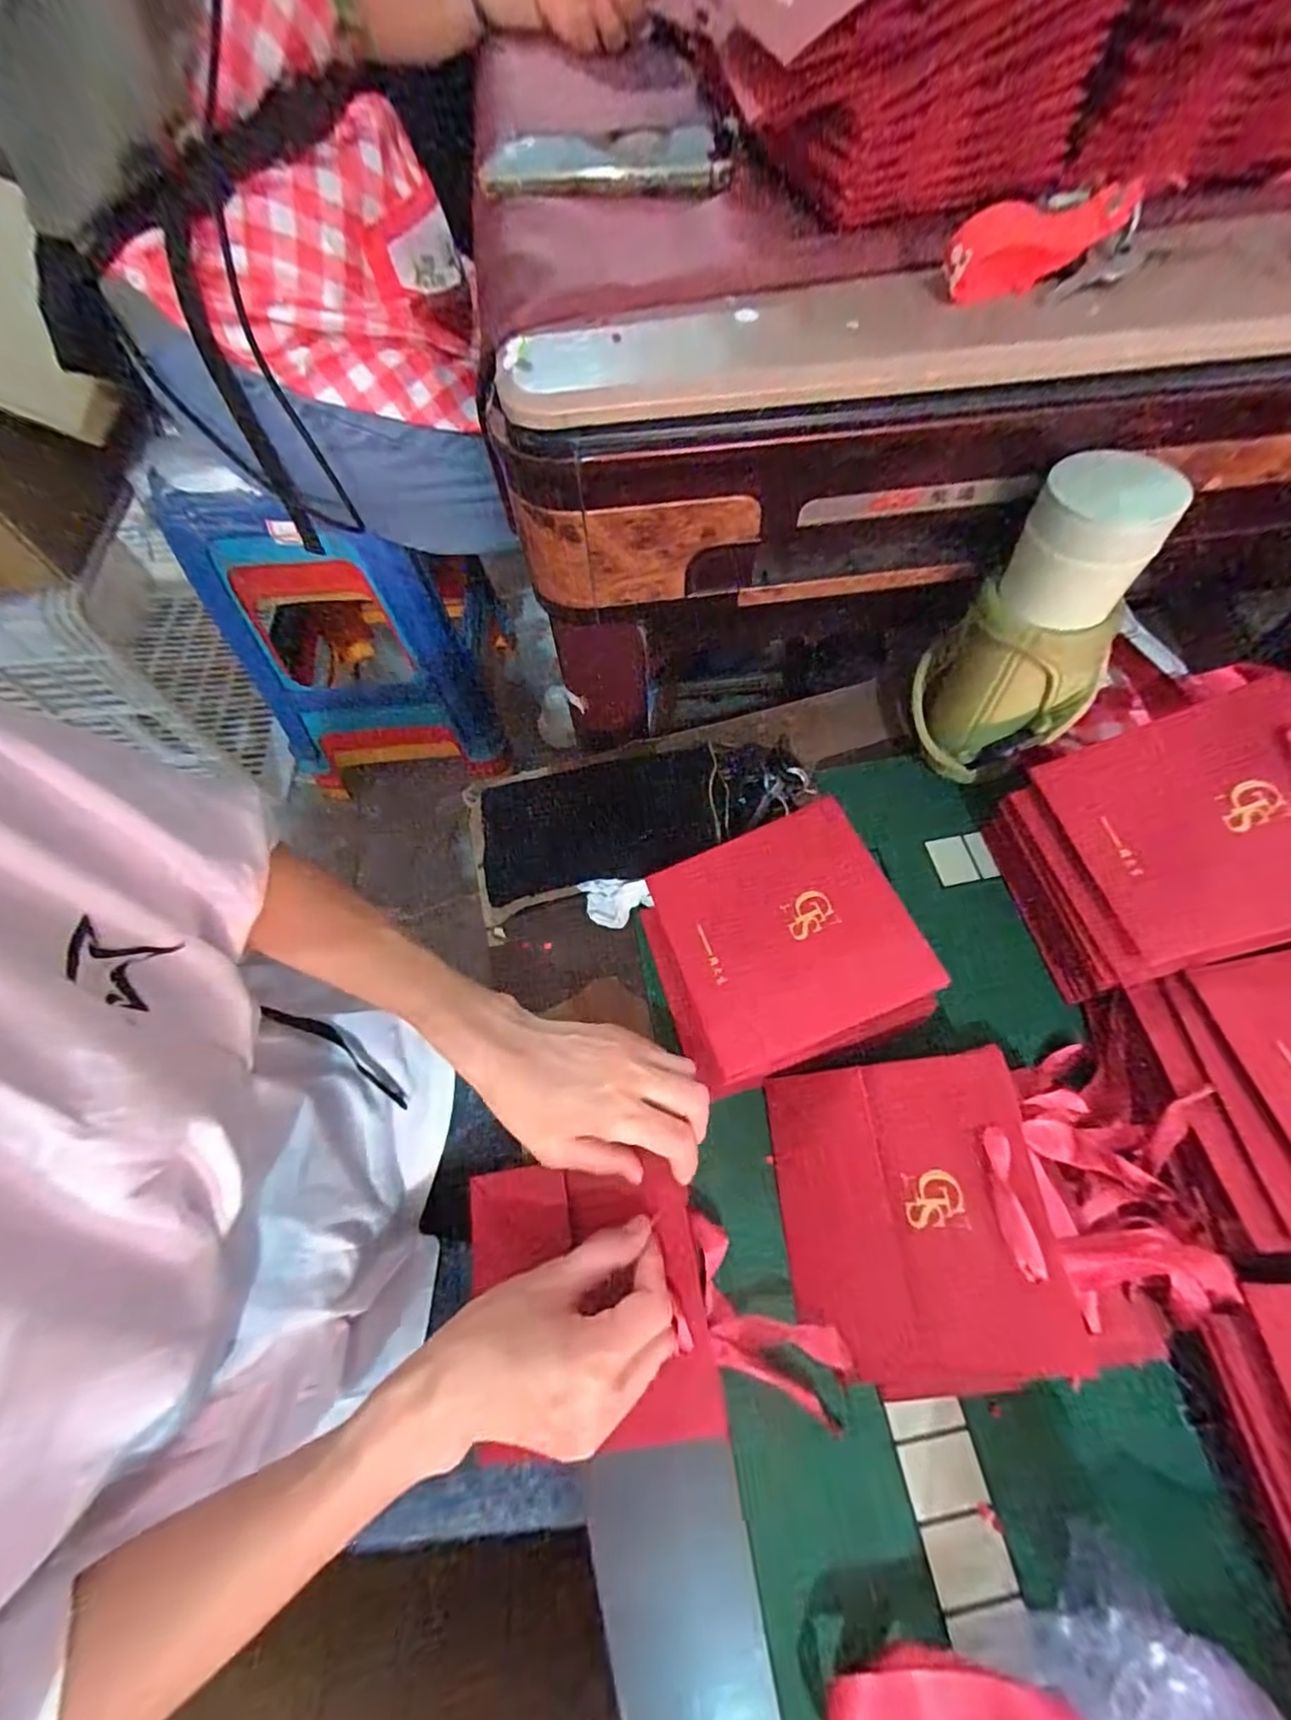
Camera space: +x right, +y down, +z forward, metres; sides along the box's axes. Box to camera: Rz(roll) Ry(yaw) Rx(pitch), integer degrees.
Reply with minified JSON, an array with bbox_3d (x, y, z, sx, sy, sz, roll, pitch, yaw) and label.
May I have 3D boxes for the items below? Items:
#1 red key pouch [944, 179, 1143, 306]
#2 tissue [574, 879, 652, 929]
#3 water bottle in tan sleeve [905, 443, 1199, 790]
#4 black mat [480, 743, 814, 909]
[{"bbox_3d":[0.196,-0.310,0.311,0.099,0.040,0.016,-21,65,-8],"label":"red key pouch"},{"bbox_3d":[-0.024,0.032,0.458,0.055,0.018,0.035,7,64,5],"label":"tissue"},{"bbox_3d":[0.250,-0.141,0.401,0.102,0.199,0.083,24,67,13],"label":"water bottle in tan sleeve"},{"bbox_3d":[-0.003,-0.037,0.481,0.258,0.035,0.105,-9,64,-2],"label":"black mat"}]

